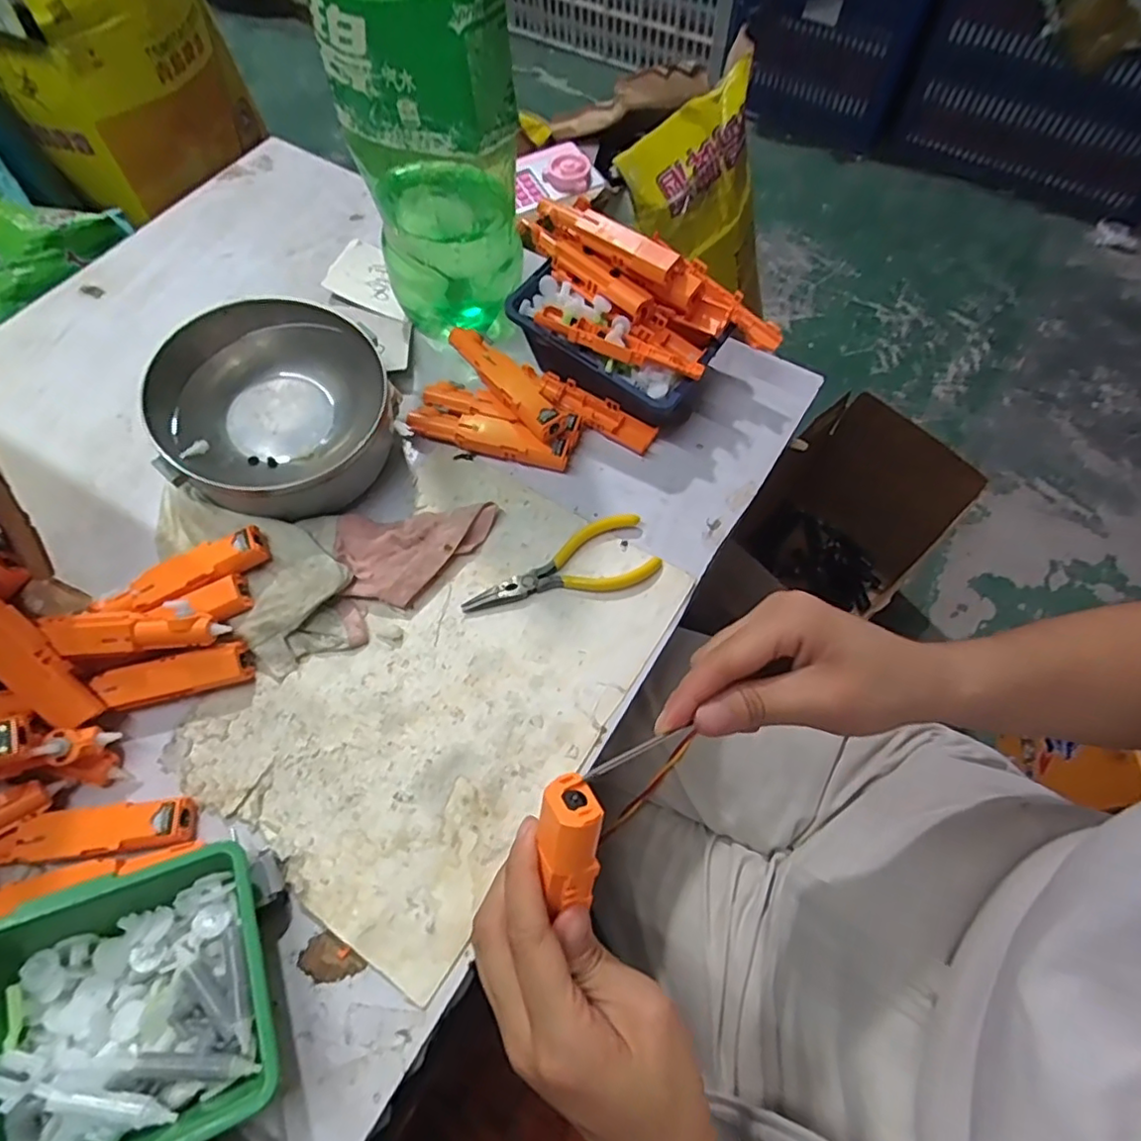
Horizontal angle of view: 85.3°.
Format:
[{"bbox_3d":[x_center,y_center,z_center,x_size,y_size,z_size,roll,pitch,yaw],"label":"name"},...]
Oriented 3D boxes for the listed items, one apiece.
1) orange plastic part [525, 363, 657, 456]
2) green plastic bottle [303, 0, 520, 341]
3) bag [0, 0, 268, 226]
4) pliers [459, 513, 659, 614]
[{"bbox_3d":[0.010,-0.124,0.472,0.116,0.014,0.023,31,69,16],"label":"orange plastic part"},{"bbox_3d":[-0.090,-0.291,0.379,0.101,0.311,0.101,-15,65,-5],"label":"green plastic bottle"},{"bbox_3d":[-0.607,-0.688,0.852,0.301,0.318,0.121,-36,68,-14],"label":"bag"},{"bbox_3d":[-0.007,0.002,0.410,0.129,0.009,0.050,-20,65,-7],"label":"pliers"}]

